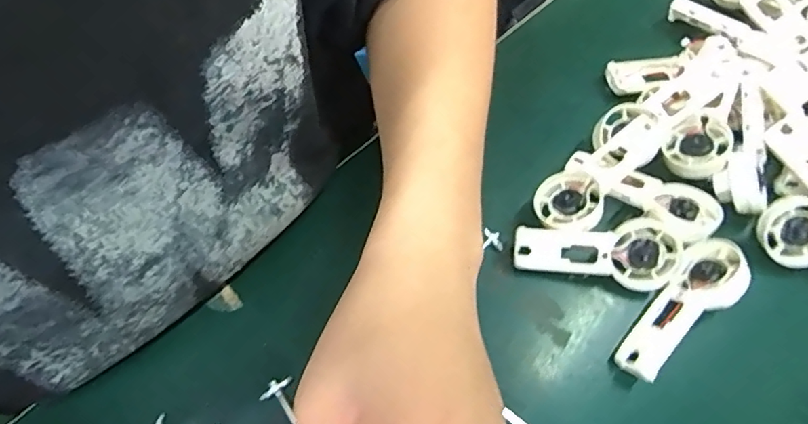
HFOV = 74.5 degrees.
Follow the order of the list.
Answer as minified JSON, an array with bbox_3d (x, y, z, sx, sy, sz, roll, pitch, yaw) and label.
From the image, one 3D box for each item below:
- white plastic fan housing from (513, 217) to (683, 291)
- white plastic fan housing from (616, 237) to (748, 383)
[{"bbox_3d":[0.112,0.025,0.314,0.090,0.030,0.033,2,65,1],"label":"white plastic fan housing"},{"bbox_3d":[0.154,0.055,0.298,0.092,0.032,0.031,-39,71,-16],"label":"white plastic fan housing"}]

